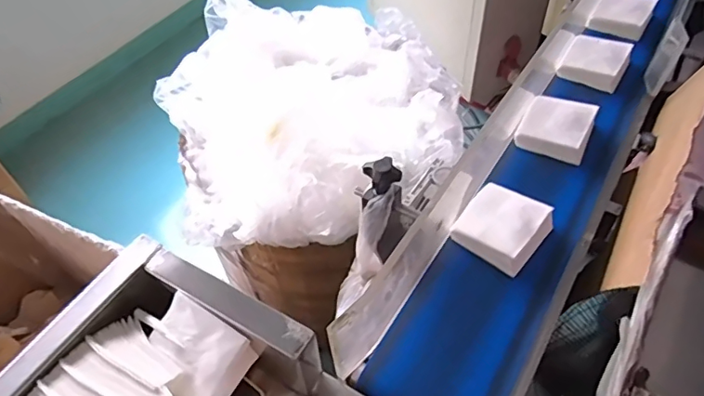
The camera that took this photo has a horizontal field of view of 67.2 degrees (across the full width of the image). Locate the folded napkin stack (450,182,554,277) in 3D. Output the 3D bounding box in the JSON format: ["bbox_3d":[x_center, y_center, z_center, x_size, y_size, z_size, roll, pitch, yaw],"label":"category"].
[{"bbox_3d":[0.192,0.035,0.673,0.100,0.048,0.103,34,59,26],"label":"folded napkin stack"}]

